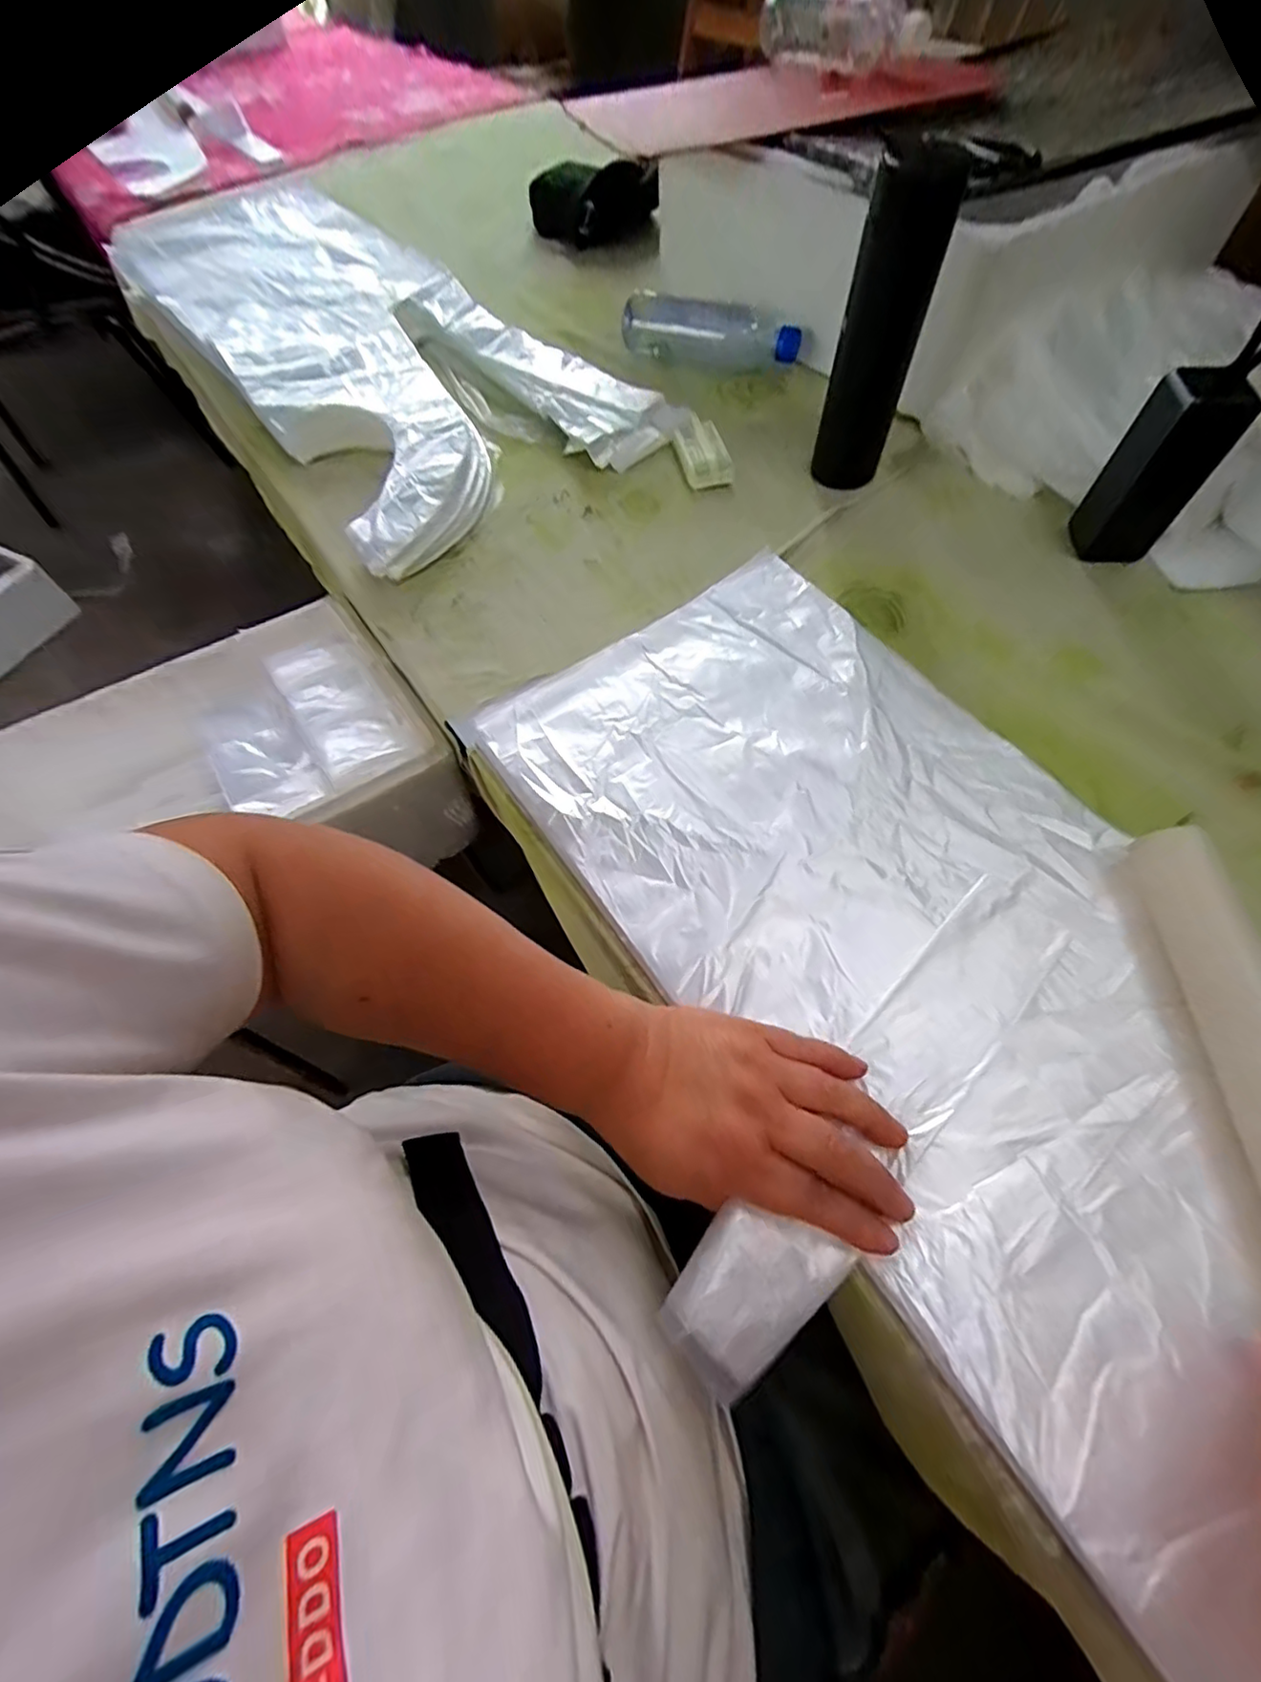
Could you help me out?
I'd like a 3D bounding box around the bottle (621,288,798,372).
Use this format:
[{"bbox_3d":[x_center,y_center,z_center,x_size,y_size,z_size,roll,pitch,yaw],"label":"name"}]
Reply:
[{"bbox_3d":[0.093,-0.585,0.719,0.212,0.051,0.053,29,66,17],"label":"bottle"}]

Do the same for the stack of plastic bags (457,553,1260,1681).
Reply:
[{"bbox_3d":[0.164,0.043,0.384,0.301,0.023,0.568,-32,65,-15],"label":"stack of plastic bags"}]

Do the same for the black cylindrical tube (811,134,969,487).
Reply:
[{"bbox_3d":[0.212,-0.426,0.523,0.062,0.219,0.076,20,64,13],"label":"black cylindrical tube"}]

